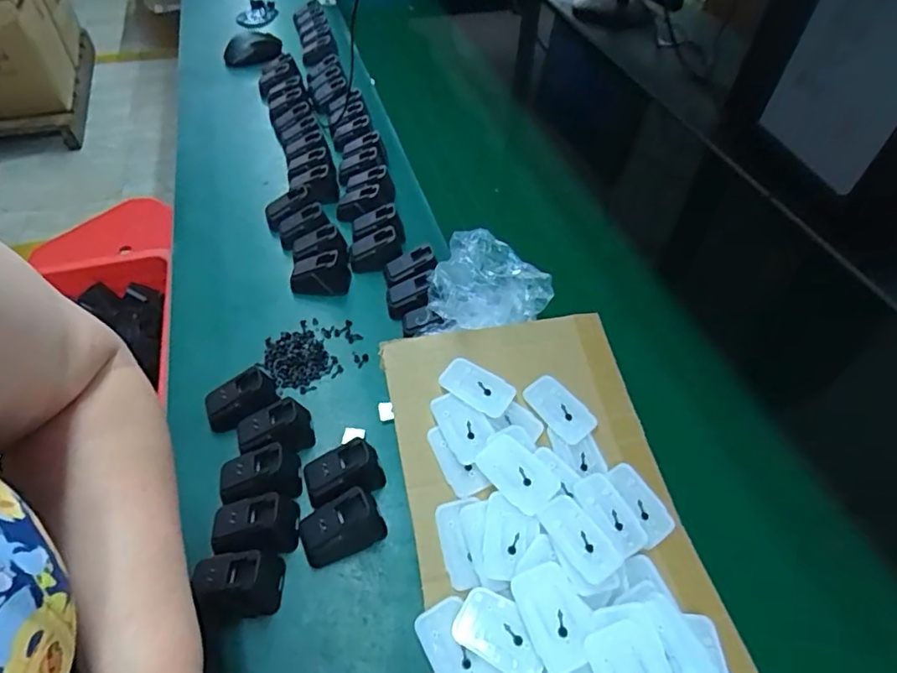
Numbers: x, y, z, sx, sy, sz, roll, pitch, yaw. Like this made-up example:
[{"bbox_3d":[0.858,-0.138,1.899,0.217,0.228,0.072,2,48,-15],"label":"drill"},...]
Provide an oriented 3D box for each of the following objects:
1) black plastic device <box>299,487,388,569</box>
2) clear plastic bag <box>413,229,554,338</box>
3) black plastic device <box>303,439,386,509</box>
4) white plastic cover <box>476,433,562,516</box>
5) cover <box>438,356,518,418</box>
[{"bbox_3d":[-0.090,0.158,0.456,0.068,0.042,0.035,-17,47,-17],"label":"black plastic device"},{"bbox_3d":[0.044,-0.050,0.564,0.114,0.078,0.100,14,46,13],"label":"clear plastic bag"},{"bbox_3d":[-0.093,0.119,0.483,0.067,0.033,0.037,-16,47,-15],"label":"black plastic device"},{"bbox_3d":[0.060,0.117,0.469,0.047,0.007,0.070,-35,54,-30],"label":"white plastic cover"},{"bbox_3d":[0.027,0.047,0.518,0.068,0.004,0.043,29,56,15],"label":"cover"}]

